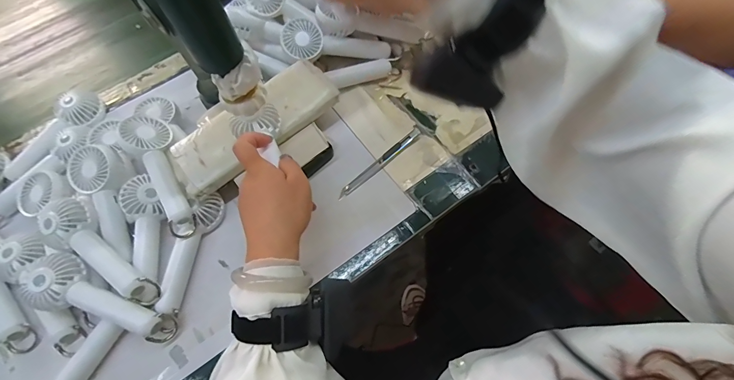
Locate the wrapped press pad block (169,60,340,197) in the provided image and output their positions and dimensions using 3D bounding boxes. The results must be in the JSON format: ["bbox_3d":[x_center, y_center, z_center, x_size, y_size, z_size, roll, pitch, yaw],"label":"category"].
[{"bbox_3d":[-0.138,-0.083,0.436,0.209,0.024,0.079,-39,69,-13],"label":"wrapped press pad block"}]

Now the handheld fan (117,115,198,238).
[{"bbox_3d":[-0.239,-0.025,0.417,0.049,0.051,0.167,-32,68,-11],"label":"handheld fan"}]

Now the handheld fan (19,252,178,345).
[{"bbox_3d":[-0.277,0.118,0.370,0.153,0.037,0.050,26,69,-2],"label":"handheld fan"}]

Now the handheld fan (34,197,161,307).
[{"bbox_3d":[-0.290,0.067,0.387,0.152,0.044,0.048,33,71,16],"label":"handheld fan"}]

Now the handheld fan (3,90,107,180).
[{"bbox_3d":[-0.418,-0.073,0.477,0.059,0.034,0.143,33,71,16],"label":"handheld fan"}]

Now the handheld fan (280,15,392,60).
[{"bbox_3d":[-0.044,-0.209,0.497,0.145,0.034,0.053,-3,96,-9],"label":"handheld fan"}]

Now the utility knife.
[{"bbox_3d":[0.019,-0.037,0.454,0.139,0.011,0.016,-41,70,-14],"label":"utility knife"}]

